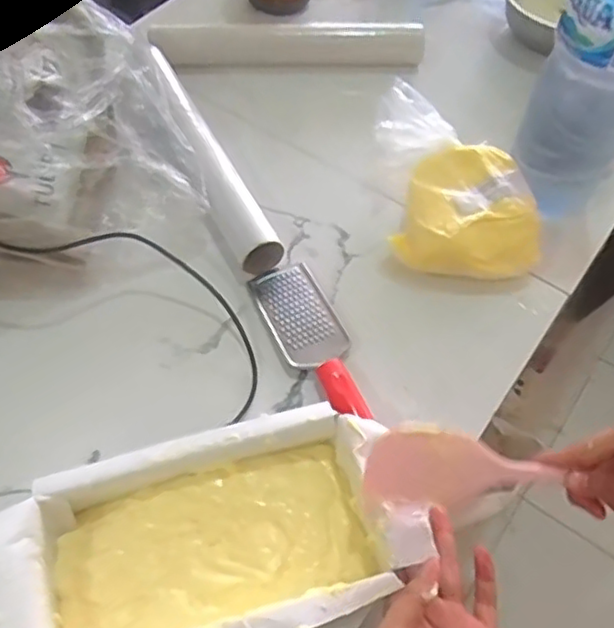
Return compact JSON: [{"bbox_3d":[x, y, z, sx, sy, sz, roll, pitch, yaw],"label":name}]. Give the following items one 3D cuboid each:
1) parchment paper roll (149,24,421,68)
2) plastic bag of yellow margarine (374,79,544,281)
[{"bbox_3d":[-0.020,-0.312,0.745,0.300,0.048,0.040,-5,57,-4],"label":"parchment paper roll"},{"bbox_3d":[0.139,-0.120,0.584,0.132,0.085,0.165,-3,57,-3],"label":"plastic bag of yellow margarine"}]

